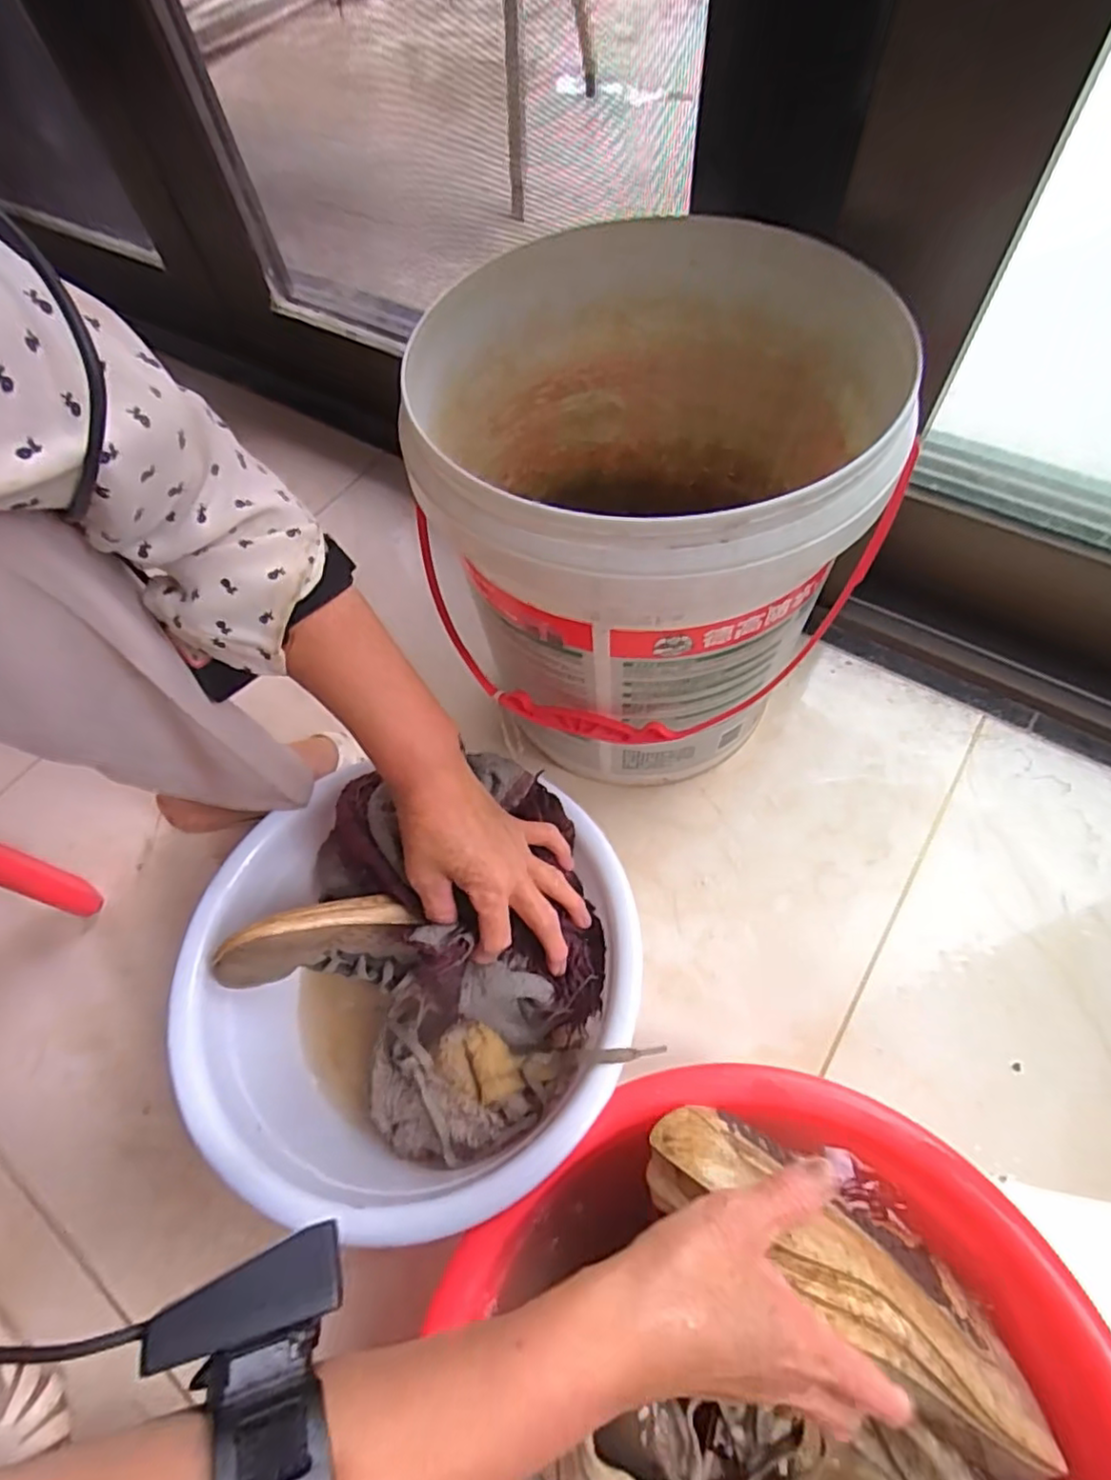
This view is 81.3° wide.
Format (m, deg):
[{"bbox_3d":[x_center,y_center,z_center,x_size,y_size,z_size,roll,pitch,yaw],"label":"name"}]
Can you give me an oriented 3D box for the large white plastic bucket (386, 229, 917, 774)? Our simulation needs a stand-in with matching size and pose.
[{"bbox_3d":[0.072,-0.152,0.538,0.311,0.349,0.315,0,62,1],"label":"large white plastic bucket"}]

